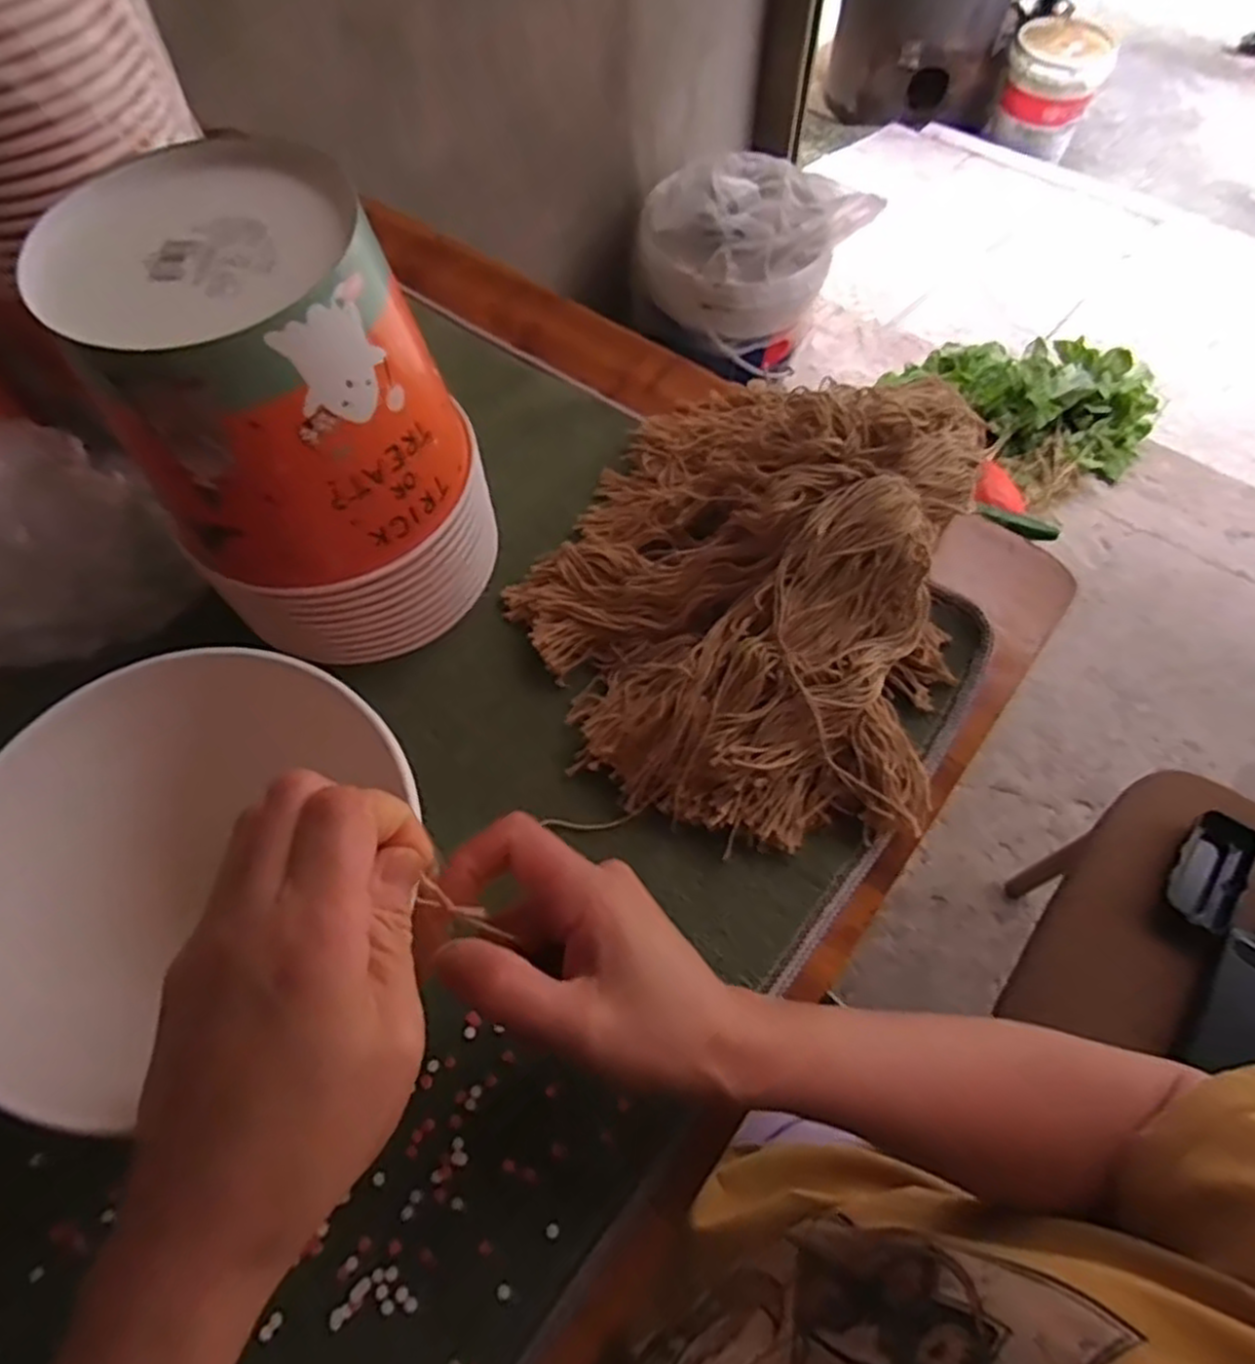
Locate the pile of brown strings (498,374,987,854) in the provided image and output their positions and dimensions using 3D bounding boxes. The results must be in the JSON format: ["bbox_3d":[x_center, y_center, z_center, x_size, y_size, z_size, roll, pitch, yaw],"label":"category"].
[{"bbox_3d":[0.068,-0.075,0.420,0.242,0.087,0.297,17,64,9],"label":"pile of brown strings"}]

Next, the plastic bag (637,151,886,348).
[{"bbox_3d":[0.179,-0.660,1.150,0.330,0.181,0.232,19,64,10],"label":"plastic bag"}]

